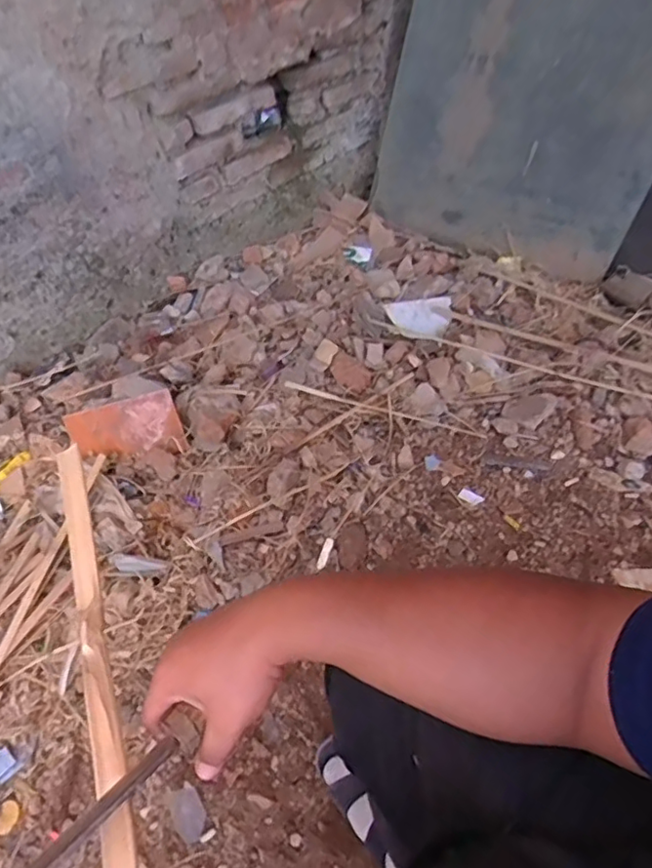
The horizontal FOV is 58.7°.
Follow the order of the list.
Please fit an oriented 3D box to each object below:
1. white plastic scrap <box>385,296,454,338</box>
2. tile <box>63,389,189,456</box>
[{"bbox_3d":[0.224,-0.278,1.345,0.149,0.019,0.121,-4,51,-1],"label":"white plastic scrap"},{"bbox_3d":[-0.372,-0.005,1.082,0.198,0.113,0.015,-15,14,0],"label":"tile"}]

